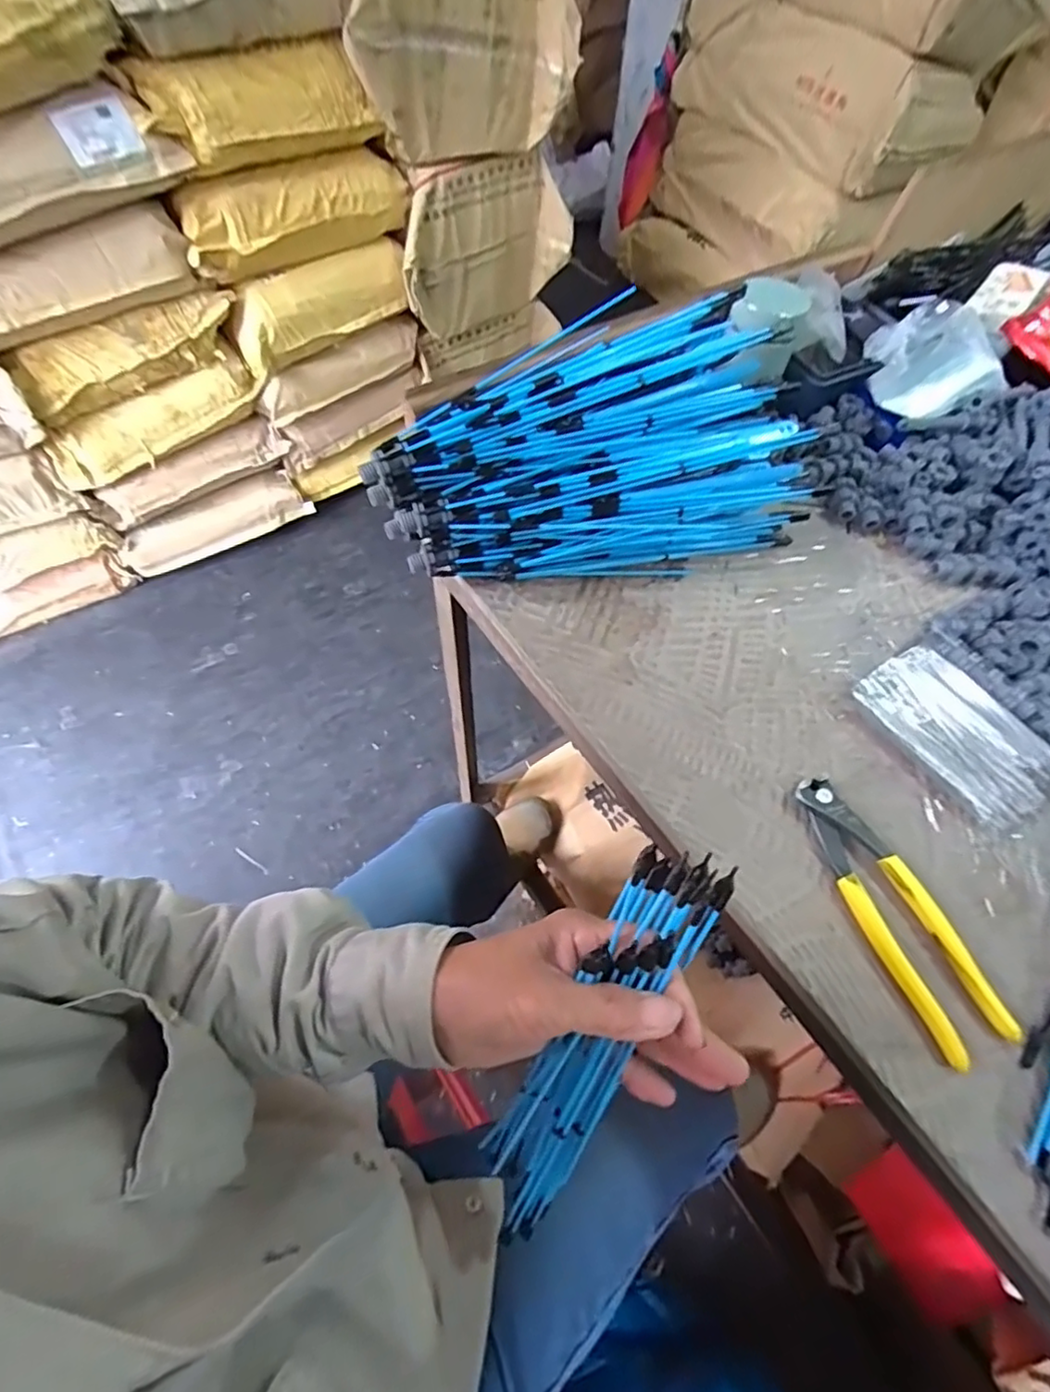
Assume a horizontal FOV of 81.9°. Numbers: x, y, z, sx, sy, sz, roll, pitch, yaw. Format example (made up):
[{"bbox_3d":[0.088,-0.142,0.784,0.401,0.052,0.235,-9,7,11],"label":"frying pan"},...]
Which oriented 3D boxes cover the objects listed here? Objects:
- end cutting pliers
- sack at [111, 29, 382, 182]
[{"bbox_3d":[0.219,0.125,0.363,0.043,0.014,0.164,-19,61,-13],"label":"end cutting pliers"},{"bbox_3d":[-0.452,-0.976,1.009,0.367,0.148,0.180,-37,67,-22],"label":"sack"}]

